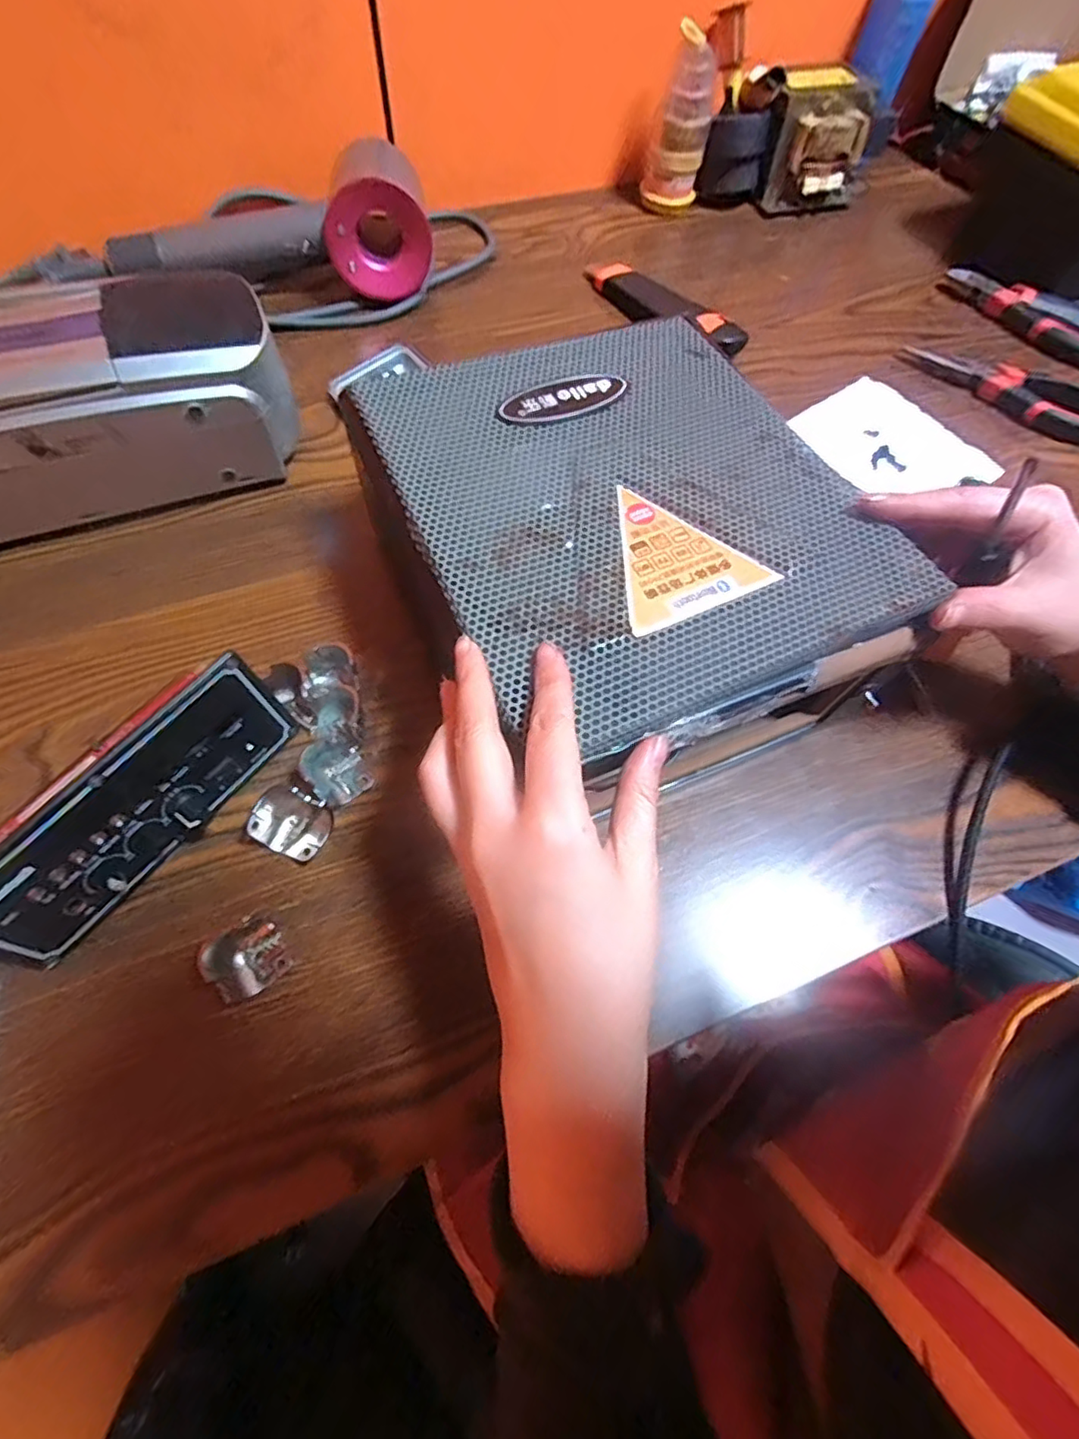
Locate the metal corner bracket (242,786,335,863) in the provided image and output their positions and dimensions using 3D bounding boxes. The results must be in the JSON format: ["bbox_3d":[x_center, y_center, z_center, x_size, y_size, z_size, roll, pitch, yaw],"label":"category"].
[{"bbox_3d":[-0.122,0.050,0.298,0.036,0.023,0.028,20,64,7],"label":"metal corner bracket"}]

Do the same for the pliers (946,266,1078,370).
[{"bbox_3d":[0.421,-0.343,0.515,0.066,0.021,0.155,-41,72,-20],"label":"pliers"}]

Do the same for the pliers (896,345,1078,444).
[{"bbox_3d":[0.366,-0.262,0.477,0.159,0.020,0.051,33,67,13],"label":"pliers"}]

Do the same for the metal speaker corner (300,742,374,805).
[{"bbox_3d":[-0.104,0.025,0.311,0.028,0.022,0.028,1,63,-2],"label":"metal speaker corner"}]

